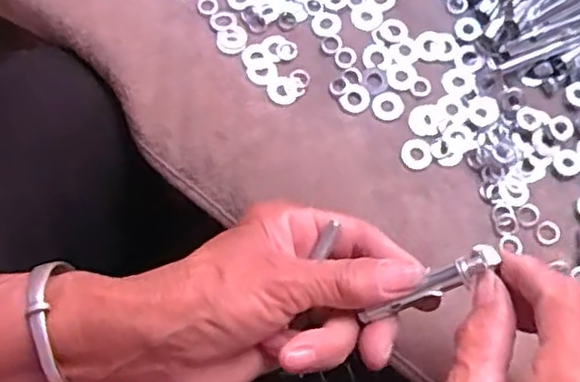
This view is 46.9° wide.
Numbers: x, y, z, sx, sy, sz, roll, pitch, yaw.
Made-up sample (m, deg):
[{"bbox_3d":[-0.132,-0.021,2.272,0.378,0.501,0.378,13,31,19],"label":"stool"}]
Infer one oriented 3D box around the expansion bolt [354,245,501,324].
[{"bbox_3d":[0.060,0.041,0.284,0.060,0.008,0.012,-30,72,12],"label":"expansion bolt"}]

